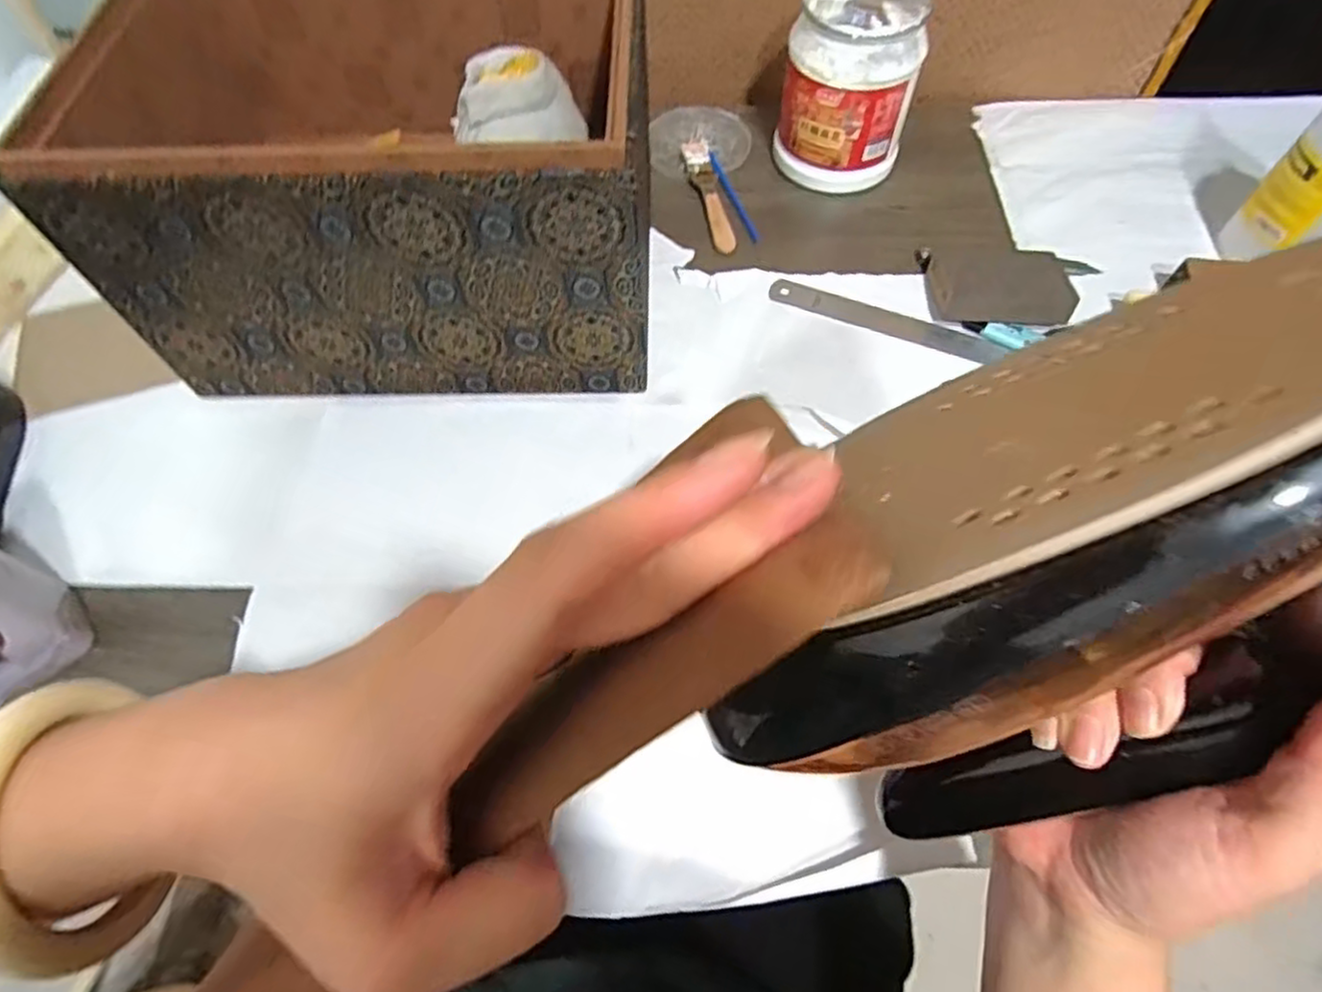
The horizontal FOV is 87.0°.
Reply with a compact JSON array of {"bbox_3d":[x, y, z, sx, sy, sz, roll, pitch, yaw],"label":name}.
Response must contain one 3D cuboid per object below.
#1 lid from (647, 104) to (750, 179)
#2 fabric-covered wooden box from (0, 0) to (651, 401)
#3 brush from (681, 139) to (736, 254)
[{"bbox_3d":[0.039,-0.346,0.683,0.100,0.017,0.100,0,61,0],"label":"lid"},{"bbox_3d":[-0.183,-0.237,0.506,0.339,0.184,0.266,0,61,1],"label":"fabric-covered wooden box"},{"bbox_3d":[0.043,-0.285,0.652,0.028,0.011,0.148,-8,62,-4],"label":"brush"}]

